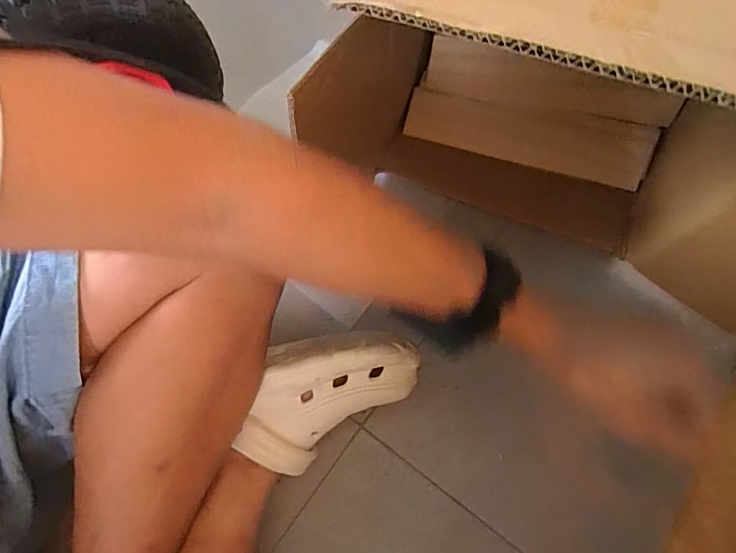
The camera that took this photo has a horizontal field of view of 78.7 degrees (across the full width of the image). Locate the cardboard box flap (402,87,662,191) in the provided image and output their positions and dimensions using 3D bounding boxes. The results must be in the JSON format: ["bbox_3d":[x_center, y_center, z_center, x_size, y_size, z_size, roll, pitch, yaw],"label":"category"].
[{"bbox_3d":[0.200,-0.179,0.568,0.300,0.009,0.074,15,112,6],"label":"cardboard box flap"}]

